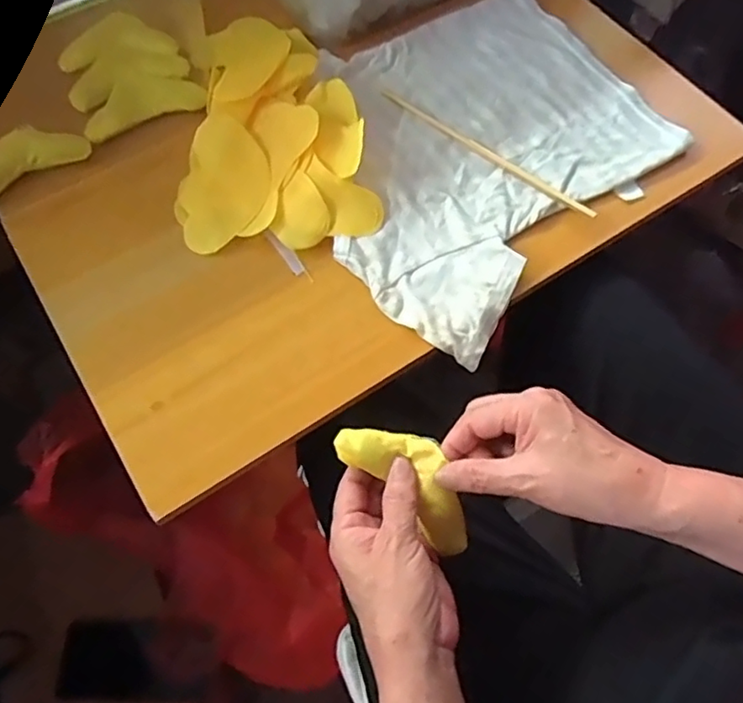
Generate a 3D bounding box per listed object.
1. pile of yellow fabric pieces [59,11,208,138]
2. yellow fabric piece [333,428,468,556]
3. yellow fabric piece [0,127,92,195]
[{"bbox_3d":[-0.228,-0.260,0.560,0.105,0.014,0.130,-26,68,-12],"label":"pile of yellow fabric pieces"},{"bbox_3d":[0.029,0.083,0.389,0.107,0.039,0.041,46,71,1],"label":"yellow fabric piece"},{"bbox_3d":[-0.299,-0.165,0.517,0.107,0.016,0.044,-29,69,-13],"label":"yellow fabric piece"}]

